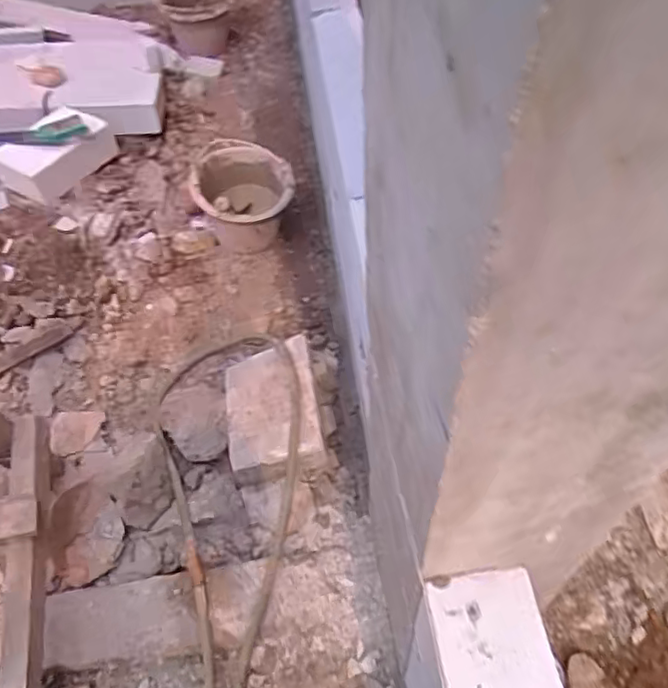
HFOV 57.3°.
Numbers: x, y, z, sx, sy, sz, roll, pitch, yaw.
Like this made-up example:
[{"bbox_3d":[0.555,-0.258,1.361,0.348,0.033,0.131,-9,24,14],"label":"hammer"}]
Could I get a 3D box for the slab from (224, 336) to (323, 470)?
[{"bbox_3d":[-0.141,0.127,1.362,0.197,0.053,0.294,-9,54,-3],"label":"slab"}]

